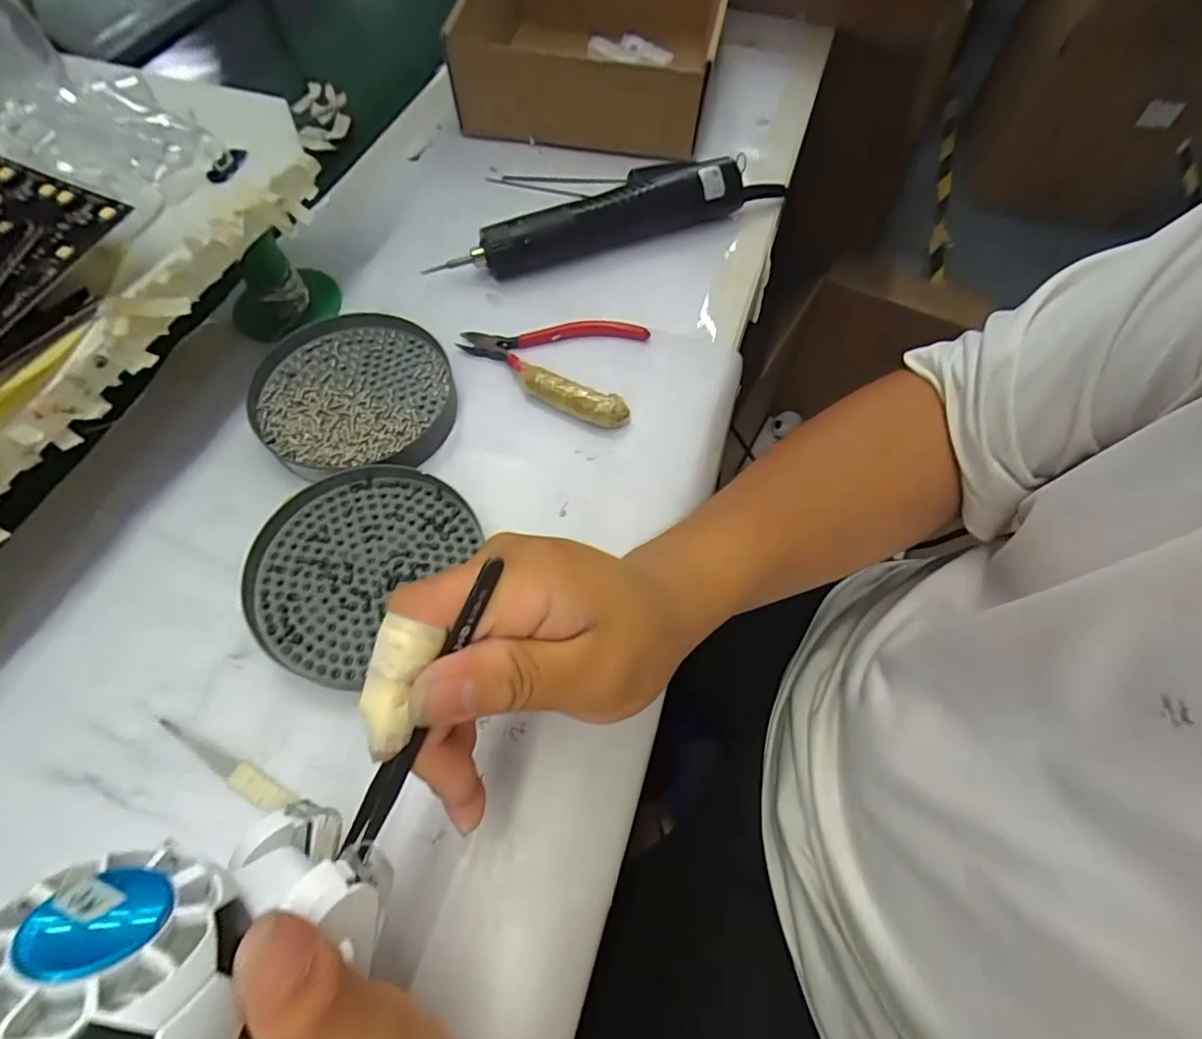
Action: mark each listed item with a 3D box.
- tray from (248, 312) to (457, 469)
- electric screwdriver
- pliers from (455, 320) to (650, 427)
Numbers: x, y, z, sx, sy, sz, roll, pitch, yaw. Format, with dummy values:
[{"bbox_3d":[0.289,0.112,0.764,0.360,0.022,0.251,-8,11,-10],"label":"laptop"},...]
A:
[{"bbox_3d":[-0.145,-0.076,0.338,0.112,0.016,0.107,0,62,-1],"label":"tray"},{"bbox_3d":[0.014,-0.220,0.407,0.260,0.032,0.032,-21,64,-12],"label":"electric screwdriver"},{"bbox_3d":[-0.033,-0.100,0.362,0.114,0.018,0.081,11,62,5],"label":"pliers"}]

